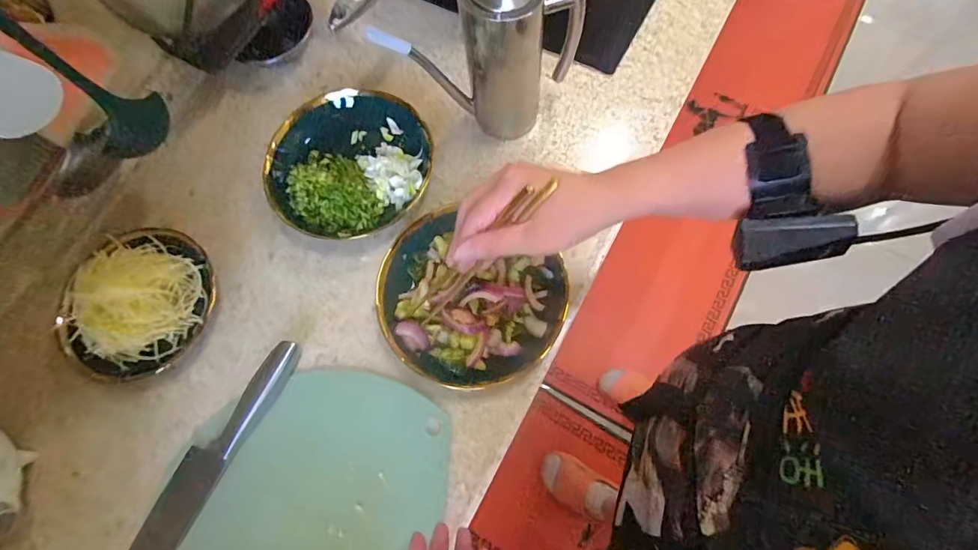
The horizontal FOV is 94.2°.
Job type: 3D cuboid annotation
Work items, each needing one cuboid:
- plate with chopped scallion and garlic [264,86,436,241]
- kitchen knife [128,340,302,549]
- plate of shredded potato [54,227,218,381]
[{"bbox_3d":[-0.163,-0.130,0.538,0.196,0.040,0.178,-32,74,-8],"label":"plate with chopped scallion and garlic"},{"bbox_3d":[-0.277,0.188,0.447,0.043,0.020,0.271,25,75,10],"label":"kitchen knife"},{"bbox_3d":[-0.383,0.026,0.492,0.141,0.051,0.170,-8,72,0],"label":"plate of shredded potato"}]

